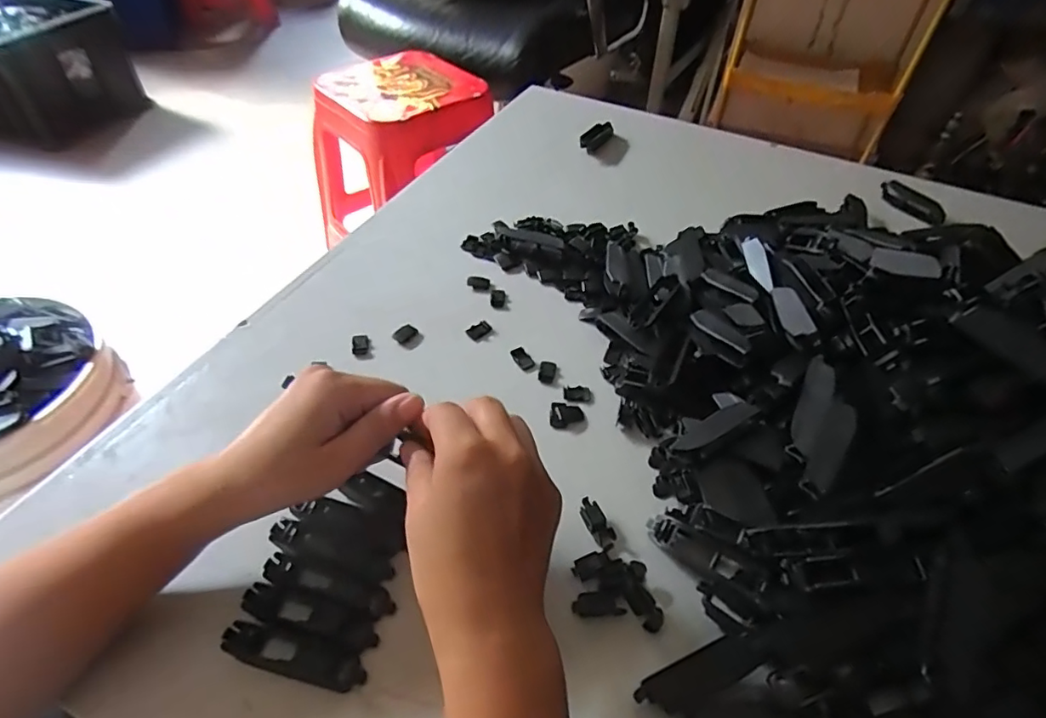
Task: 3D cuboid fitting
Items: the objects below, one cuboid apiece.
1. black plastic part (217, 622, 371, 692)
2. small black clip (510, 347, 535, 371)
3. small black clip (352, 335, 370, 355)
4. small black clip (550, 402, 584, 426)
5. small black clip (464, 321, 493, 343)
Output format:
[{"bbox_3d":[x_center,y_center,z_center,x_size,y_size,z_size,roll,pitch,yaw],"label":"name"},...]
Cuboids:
[{"bbox_3d":[-0.120,0.156,0.294,0.075,0.015,0.018,11,49,8],"label":"black plastic part"},{"bbox_3d":[0.000,-0.001,0.444,0.011,0.005,0.022,-30,56,-25],"label":"small black clip"},{"bbox_3d":[-0.129,-0.011,0.449,0.013,0.008,0.015,-6,49,-7],"label":"small black clip"},{"bbox_3d":[0.032,0.040,0.408,0.024,0.005,0.019,2,48,0],"label":"small black clip"},{"bbox_3d":[-0.036,-0.024,0.464,0.020,0.004,0.014,-31,56,-26],"label":"small black clip"}]

